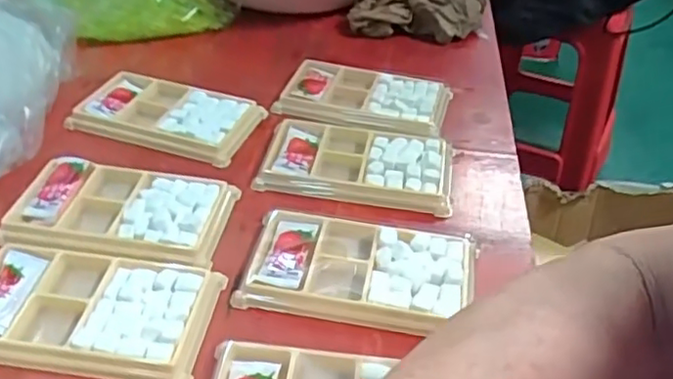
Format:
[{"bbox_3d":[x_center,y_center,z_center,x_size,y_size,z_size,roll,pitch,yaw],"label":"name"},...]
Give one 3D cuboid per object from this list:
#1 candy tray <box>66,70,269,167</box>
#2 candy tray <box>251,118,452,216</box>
[{"bbox_3d":[-0.131,-0.057,0.504,0.131,0.020,0.073,14,40,13],"label":"candy tray"},{"bbox_3d":[0.016,-0.022,0.467,0.132,0.013,0.079,8,39,6],"label":"candy tray"}]

